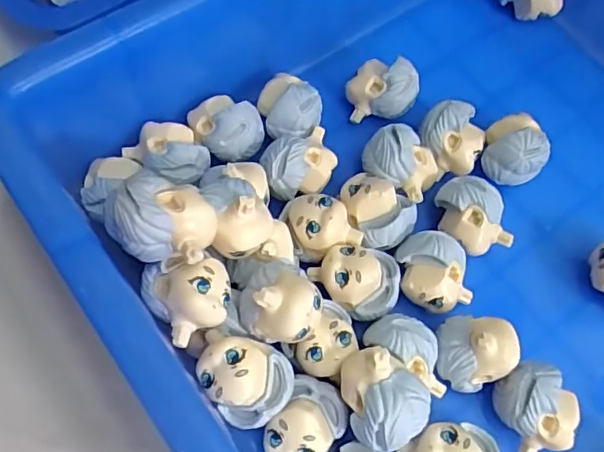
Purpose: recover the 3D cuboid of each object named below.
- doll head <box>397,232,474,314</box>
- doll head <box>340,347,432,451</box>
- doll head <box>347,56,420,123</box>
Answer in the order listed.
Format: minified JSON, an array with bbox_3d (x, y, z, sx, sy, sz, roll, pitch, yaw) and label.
[{"bbox_3d":[0.045,0.016,0.198,0.023,0.017,0.025,-14,68,-9],"label":"doll head"},{"bbox_3d":[0.024,0.050,0.169,0.023,0.023,0.027,-14,68,-10],"label":"doll head"},{"bbox_3d":[0.031,-0.055,0.227,0.027,0.016,0.020,-1,68,2],"label":"doll head"}]

